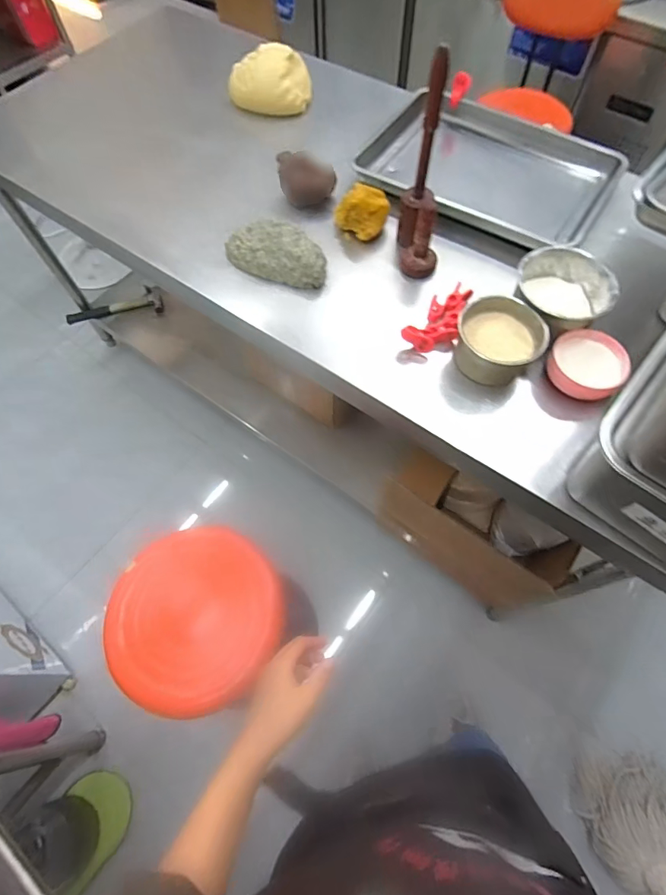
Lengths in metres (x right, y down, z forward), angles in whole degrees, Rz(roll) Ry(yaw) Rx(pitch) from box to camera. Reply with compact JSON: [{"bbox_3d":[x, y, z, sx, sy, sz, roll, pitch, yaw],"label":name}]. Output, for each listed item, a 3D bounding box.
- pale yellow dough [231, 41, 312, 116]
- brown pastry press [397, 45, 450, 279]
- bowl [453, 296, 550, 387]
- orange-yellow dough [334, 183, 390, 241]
[{"bbox_3d":[-0.154,-0.898,1.089,0.194,0.106,0.124,-9,64,-4],"label":"pale yellow dough"},{"bbox_3d":[0.159,-0.439,0.750,0.066,0.293,0.121,-3,64,-1],"label":"brown pastry press"},{"bbox_3d":[0.270,-0.172,0.740,0.134,0.087,0.139,0,64,1],"label":"bowl"},{"bbox_3d":[0.058,-0.470,0.885,0.104,0.085,0.102,5,64,3],"label":"orange-yellow dough"}]

